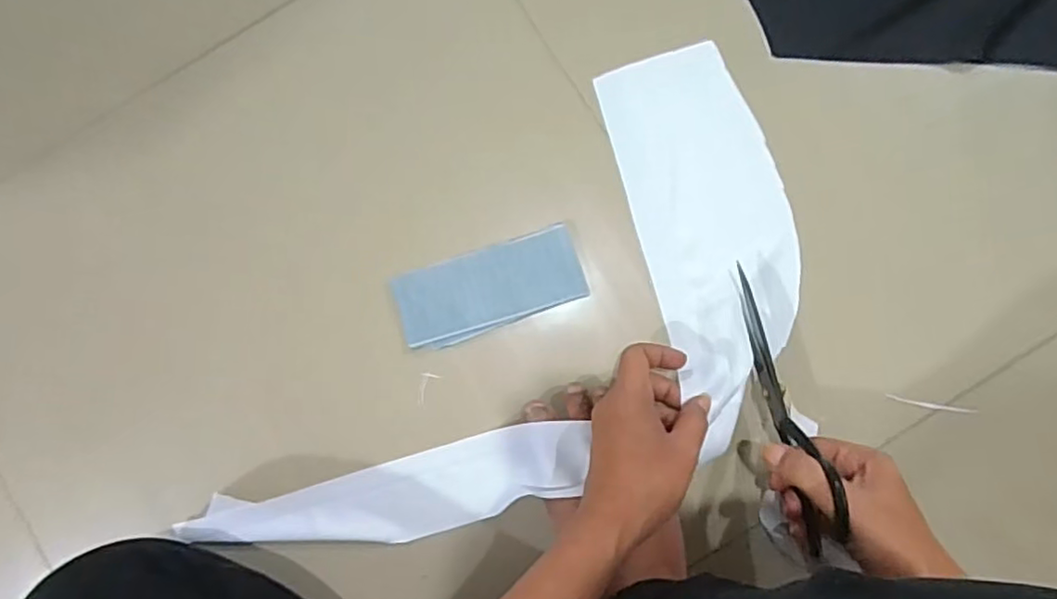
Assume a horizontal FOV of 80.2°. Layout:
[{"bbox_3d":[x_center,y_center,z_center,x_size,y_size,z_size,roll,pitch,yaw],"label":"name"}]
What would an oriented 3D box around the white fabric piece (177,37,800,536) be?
[{"bbox_3d":[0.006,0.053,0.513,0.565,0.045,0.262,-41,85,-2],"label":"white fabric piece"}]

